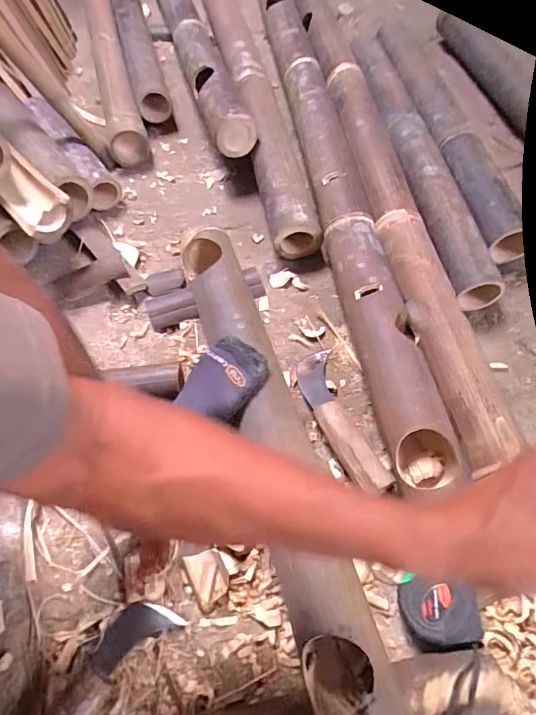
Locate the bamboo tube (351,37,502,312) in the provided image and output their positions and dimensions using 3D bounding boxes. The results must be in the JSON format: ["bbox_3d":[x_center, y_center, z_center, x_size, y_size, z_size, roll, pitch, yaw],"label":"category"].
[{"bbox_3d":[0.245,-0.370,0.792,0.087,0.079,0.660,-10,60,0],"label":"bamboo tube"}]

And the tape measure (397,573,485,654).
[{"bbox_3d":[0.178,0.262,0.455,0.081,0.040,0.071,-21,53,22],"label":"tape measure"}]

